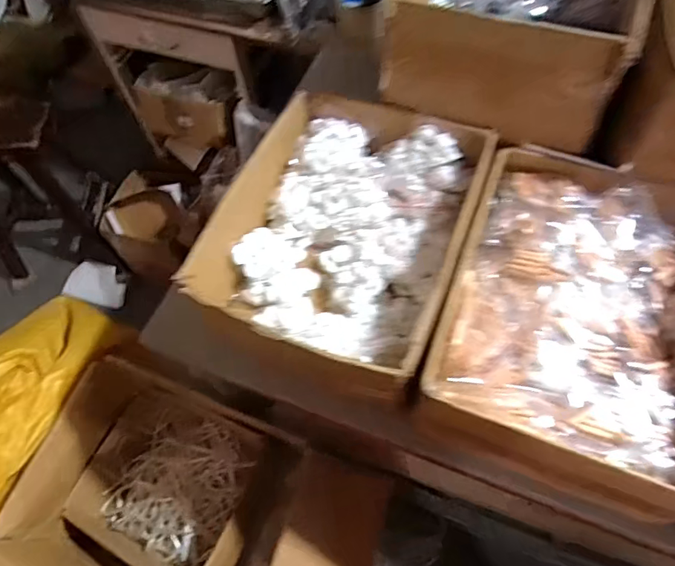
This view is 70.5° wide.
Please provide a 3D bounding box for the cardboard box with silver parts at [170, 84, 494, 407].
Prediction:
[{"bbox_3d":[0.013,-0.053,0.554,0.257,0.107,0.322,21,65,14],"label":"cardboard box with silver parts"}]

